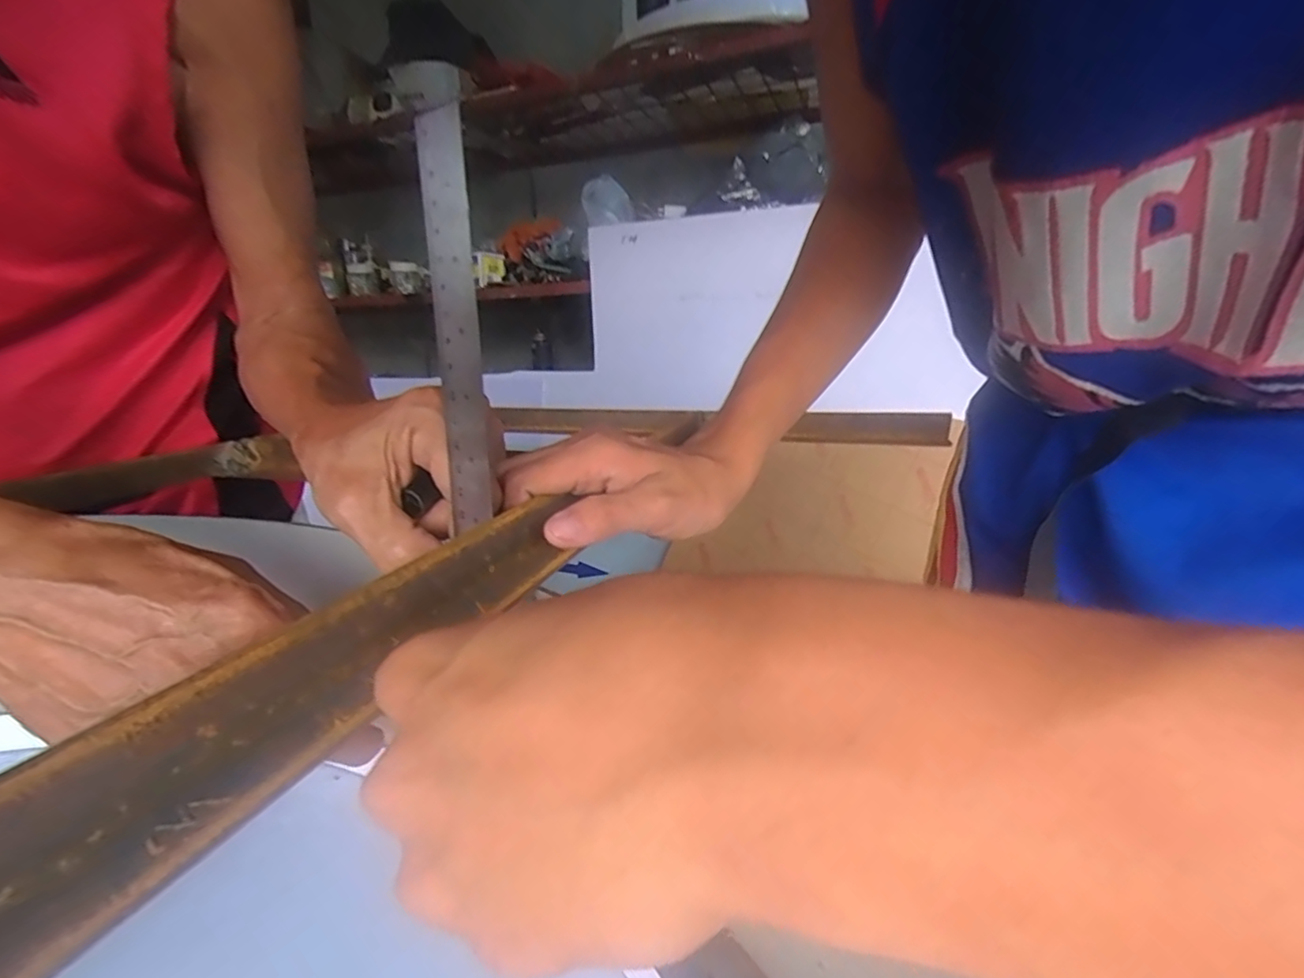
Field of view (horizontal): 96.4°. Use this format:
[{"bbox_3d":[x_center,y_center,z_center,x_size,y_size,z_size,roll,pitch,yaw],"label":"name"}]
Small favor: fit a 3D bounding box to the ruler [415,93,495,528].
[{"bbox_3d":[-0.075,-0.059,0.225,0.023,0.152,0.006,9,16,32],"label":"ruler"}]

